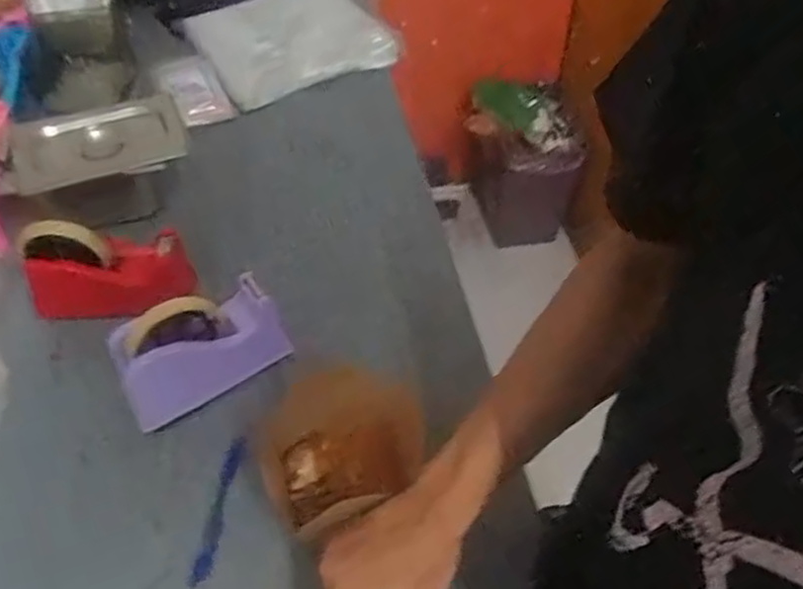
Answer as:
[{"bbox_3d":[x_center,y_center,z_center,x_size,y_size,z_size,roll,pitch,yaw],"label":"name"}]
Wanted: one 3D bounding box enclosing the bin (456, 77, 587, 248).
[{"bbox_3d":[0.286,-0.323,1.842,0.238,0.358,0.303,-20,54,-16],"label":"bin"}]

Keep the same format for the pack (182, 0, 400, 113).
[{"bbox_3d":[-0.153,-0.376,1.075,0.266,0.047,0.223,-25,55,-19],"label":"pack"}]

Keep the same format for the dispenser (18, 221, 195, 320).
[{"bbox_3d":[-0.301,-0.025,0.754,0.162,0.104,0.050,0,23,-27],"label":"dispenser"}]

